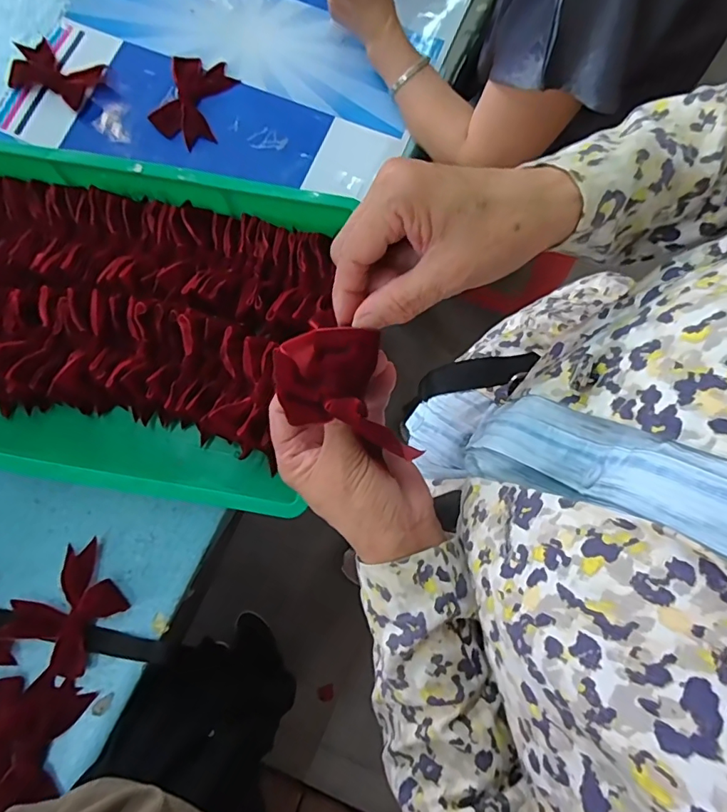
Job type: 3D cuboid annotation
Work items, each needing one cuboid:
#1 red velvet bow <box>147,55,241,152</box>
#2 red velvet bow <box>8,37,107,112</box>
[{"bbox_3d":[-0.238,-0.429,0.685,0.091,0.011,0.134,17,81,1],"label":"red velvet bow"},{"bbox_3d":[-0.432,-0.468,0.690,0.119,0.016,0.080,21,81,2],"label":"red velvet bow"}]

